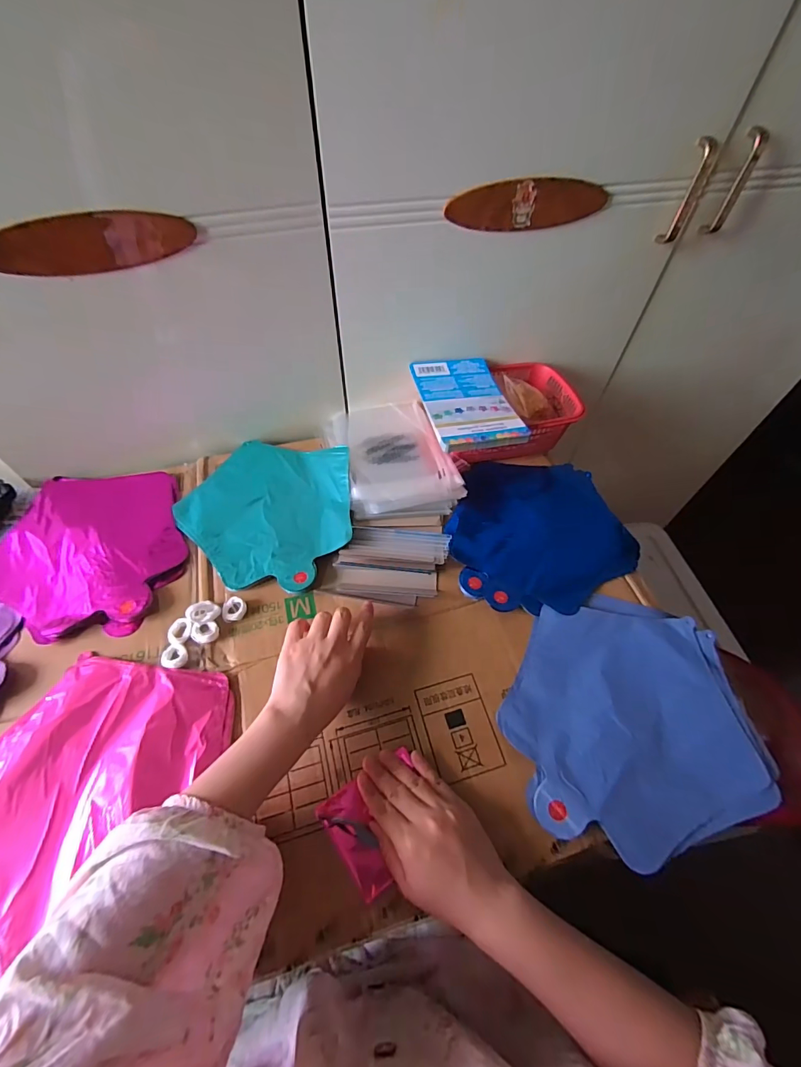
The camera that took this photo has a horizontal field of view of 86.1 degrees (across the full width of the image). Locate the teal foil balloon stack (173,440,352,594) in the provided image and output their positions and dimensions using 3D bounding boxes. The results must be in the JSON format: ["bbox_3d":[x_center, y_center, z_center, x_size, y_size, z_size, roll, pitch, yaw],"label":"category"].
[{"bbox_3d":[-0.167,-0.037,0.559,0.226,0.026,0.217,24,59,14],"label":"teal foil balloon stack"}]

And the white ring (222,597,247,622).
[{"bbox_3d":[-0.187,0.083,0.480,0.025,0.011,0.030,-14,58,-11],"label":"white ring"}]

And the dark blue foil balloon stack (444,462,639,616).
[{"bbox_3d":[0.175,-0.009,0.558,0.227,0.014,0.231,-7,56,-6],"label":"dark blue foil balloon stack"}]

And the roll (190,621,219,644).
[{"bbox_3d":[-0.211,0.106,0.462,0.028,0.008,0.021,-6,56,-6],"label":"roll"}]

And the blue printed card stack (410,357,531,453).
[{"bbox_3d":[0.087,-0.183,0.576,0.115,0.015,0.185,-9,57,-7],"label":"blue printed card stack"}]

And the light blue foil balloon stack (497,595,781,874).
[{"bbox_3d":[0.227,0.180,0.432,0.245,0.019,0.223,-14,57,-10],"label":"light blue foil balloon stack"}]

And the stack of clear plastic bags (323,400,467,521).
[{"bbox_3d":[-0.013,-0.111,0.614,0.150,0.029,0.217,-14,57,-11],"label":"stack of clear plastic bags"}]

